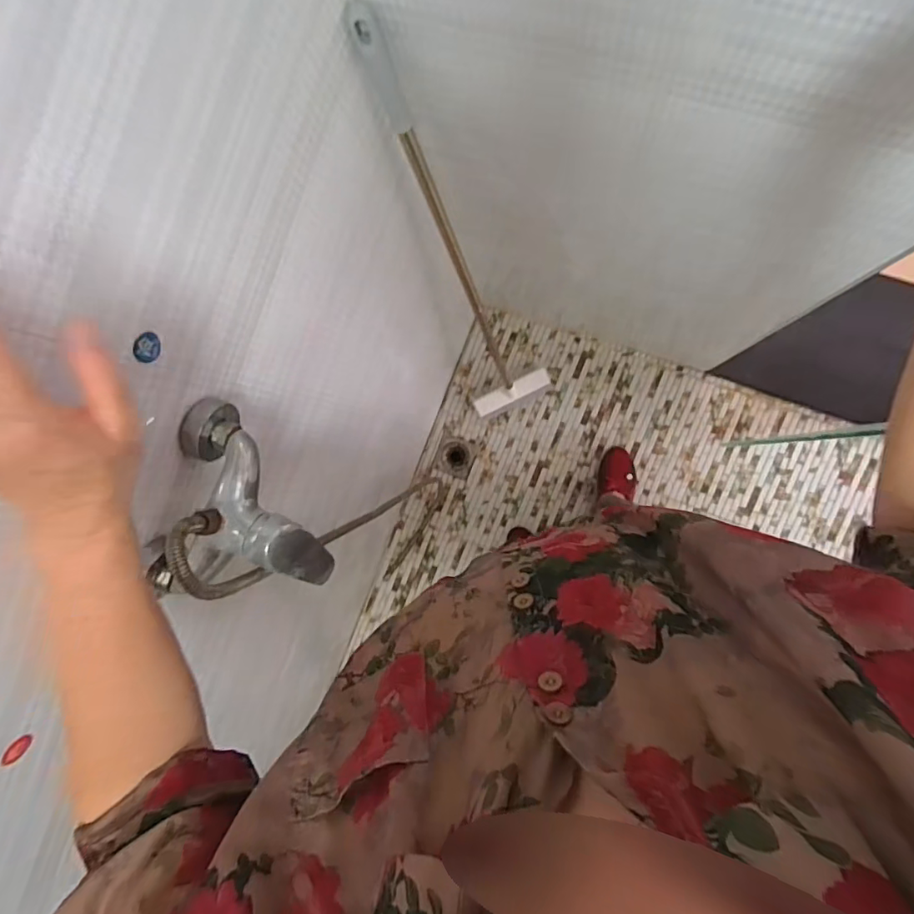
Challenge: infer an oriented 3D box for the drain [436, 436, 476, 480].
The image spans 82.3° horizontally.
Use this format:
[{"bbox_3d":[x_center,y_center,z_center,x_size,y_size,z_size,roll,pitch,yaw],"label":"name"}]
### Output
[{"bbox_3d":[-0.004,-0.003,1.416,0.094,0.011,0.102,22,88,9],"label":"drain"}]

